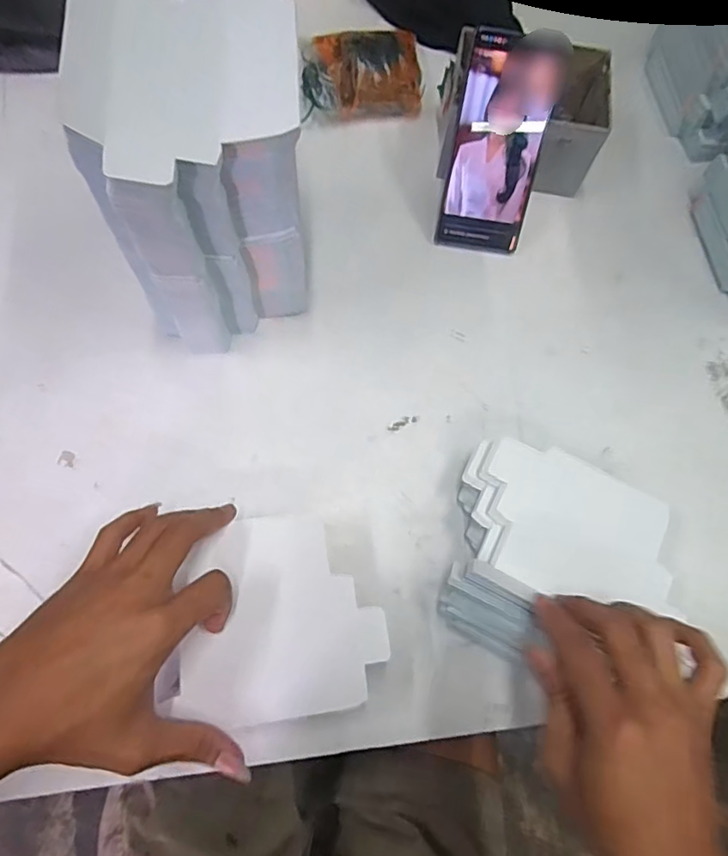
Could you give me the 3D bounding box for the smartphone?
[{"bbox_3d":[0.114,-0.237,0.479,0.076,0.166,0.008,9,30,1],"label":"smartphone"}]

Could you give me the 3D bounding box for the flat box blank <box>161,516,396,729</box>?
[{"bbox_3d":[-0.058,0.122,0.362,0.135,0.007,0.121,-6,70,-5],"label":"flat box blank"}]

